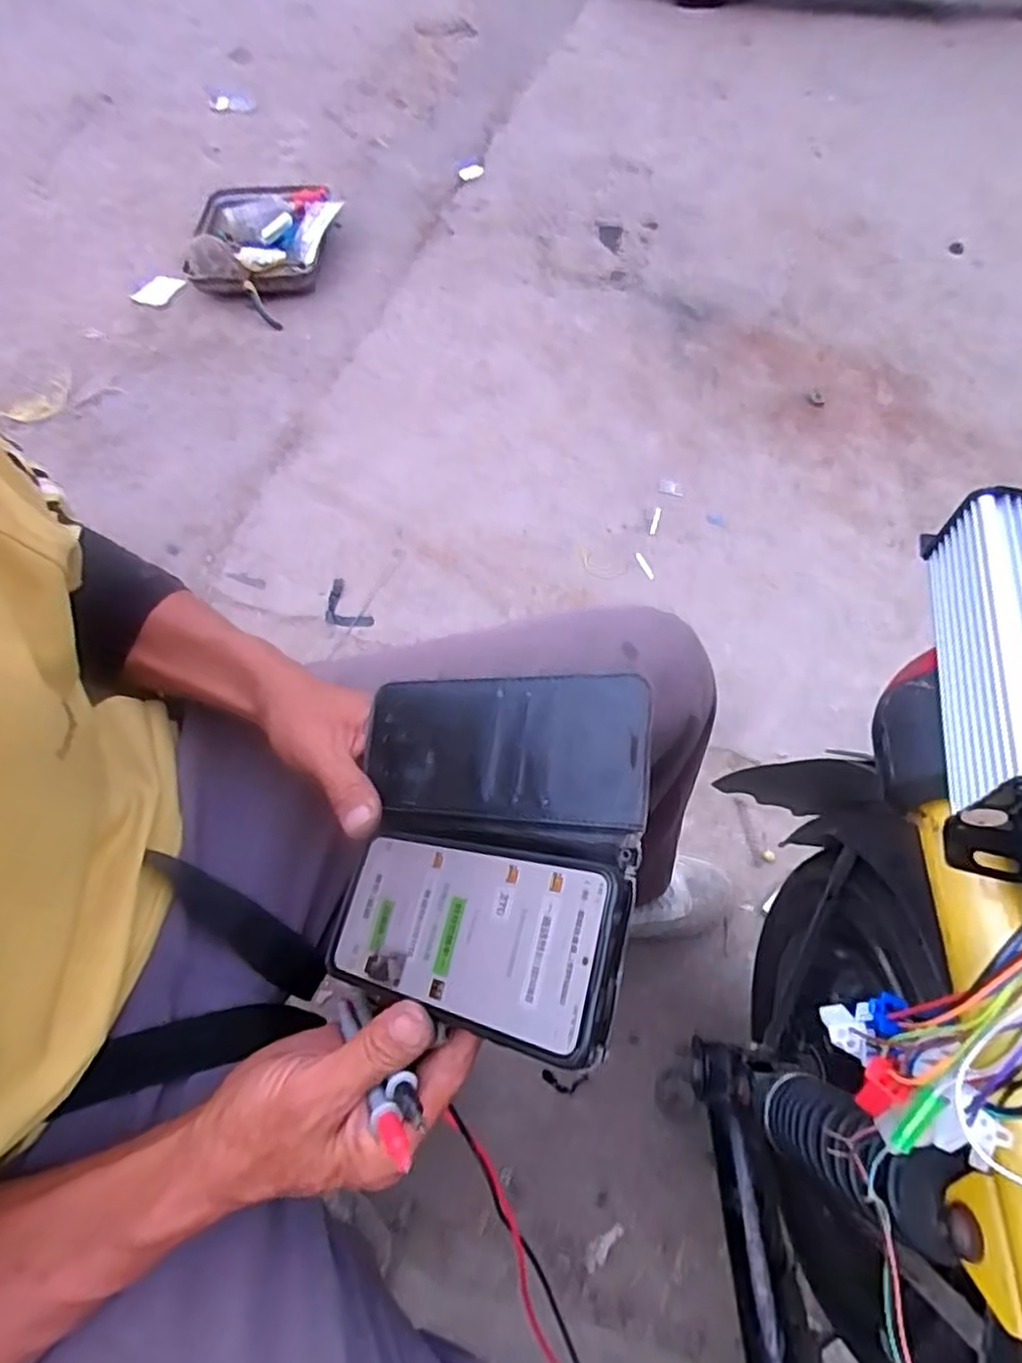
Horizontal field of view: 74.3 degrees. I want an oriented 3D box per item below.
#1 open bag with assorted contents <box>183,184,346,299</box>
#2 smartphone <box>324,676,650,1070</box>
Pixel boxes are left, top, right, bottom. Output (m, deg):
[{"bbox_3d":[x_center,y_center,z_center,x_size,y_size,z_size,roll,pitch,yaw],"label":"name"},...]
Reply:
[{"bbox_3d":[-0.510,-0.915,1.404,0.296,0.085,0.305,0,60,-1],"label":"open bag with assorted contents"},{"bbox_3d":[-0.017,0.077,0.332,0.160,0.019,0.162,-3,65,33],"label":"smartphone"}]

